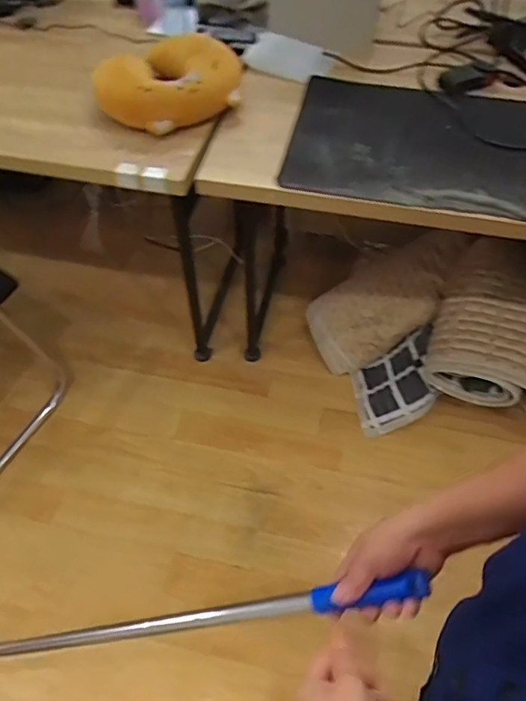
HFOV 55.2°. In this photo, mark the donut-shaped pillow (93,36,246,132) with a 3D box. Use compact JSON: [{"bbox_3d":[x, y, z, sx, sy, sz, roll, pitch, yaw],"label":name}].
[{"bbox_3d":[-0.195,-0.551,1.039,0.282,0.126,0.239,6,55,3],"label":"donut-shaped pillow"}]

